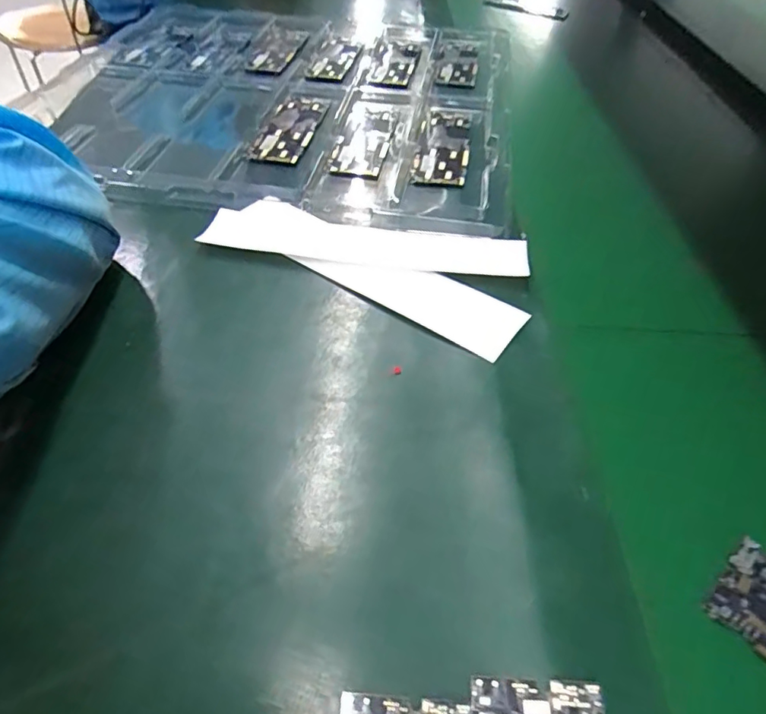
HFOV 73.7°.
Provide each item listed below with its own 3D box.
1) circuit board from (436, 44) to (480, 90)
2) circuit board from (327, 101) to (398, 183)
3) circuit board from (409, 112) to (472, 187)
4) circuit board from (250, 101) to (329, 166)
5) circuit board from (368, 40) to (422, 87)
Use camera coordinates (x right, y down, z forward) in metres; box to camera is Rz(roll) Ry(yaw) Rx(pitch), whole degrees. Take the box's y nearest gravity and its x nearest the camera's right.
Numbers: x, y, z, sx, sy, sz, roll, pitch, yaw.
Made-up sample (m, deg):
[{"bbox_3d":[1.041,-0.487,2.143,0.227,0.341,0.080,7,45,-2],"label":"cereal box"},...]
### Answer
[{"bbox_3d":[0.083,-0.325,0.570,0.044,0.009,0.120,8,50,2],"label":"circuit board"},{"bbox_3d":[-0.016,-0.194,0.455,0.046,0.008,0.130,9,50,4],"label":"circuit board"},{"bbox_3d":[0.053,-0.185,0.445,0.044,0.006,0.123,10,50,4],"label":"circuit board"},{"bbox_3d":[-0.083,-0.204,0.460,0.044,0.007,0.112,11,50,5],"label":"circuit board"},{"bbox_3d":[0.013,-0.330,0.572,0.050,0.007,0.138,8,50,2],"label":"circuit board"}]

